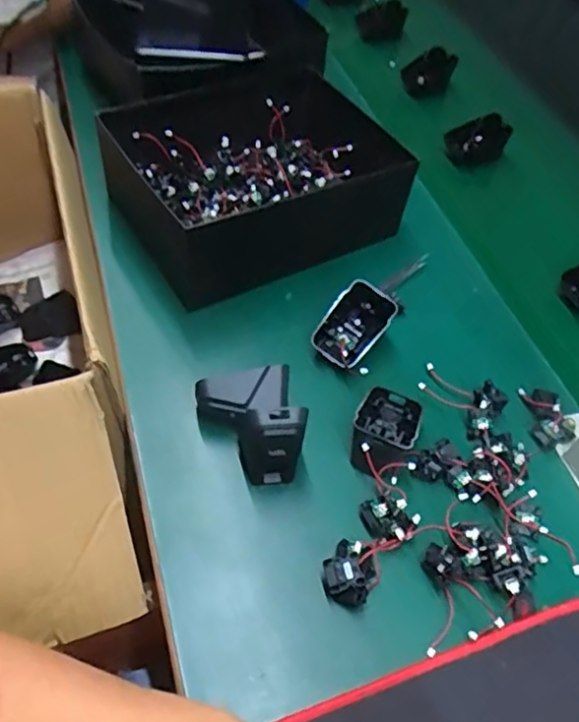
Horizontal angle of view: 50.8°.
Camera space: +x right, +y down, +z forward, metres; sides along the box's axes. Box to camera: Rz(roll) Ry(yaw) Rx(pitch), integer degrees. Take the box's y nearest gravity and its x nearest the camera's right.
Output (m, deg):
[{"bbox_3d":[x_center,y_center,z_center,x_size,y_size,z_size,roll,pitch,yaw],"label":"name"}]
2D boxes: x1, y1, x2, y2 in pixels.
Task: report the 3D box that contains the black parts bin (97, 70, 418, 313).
[{"bbox_3d":[-0.027,-0.176,0.589,0.251,0.092,0.190,-26,60,-22],"label":"black parts bin"}]

